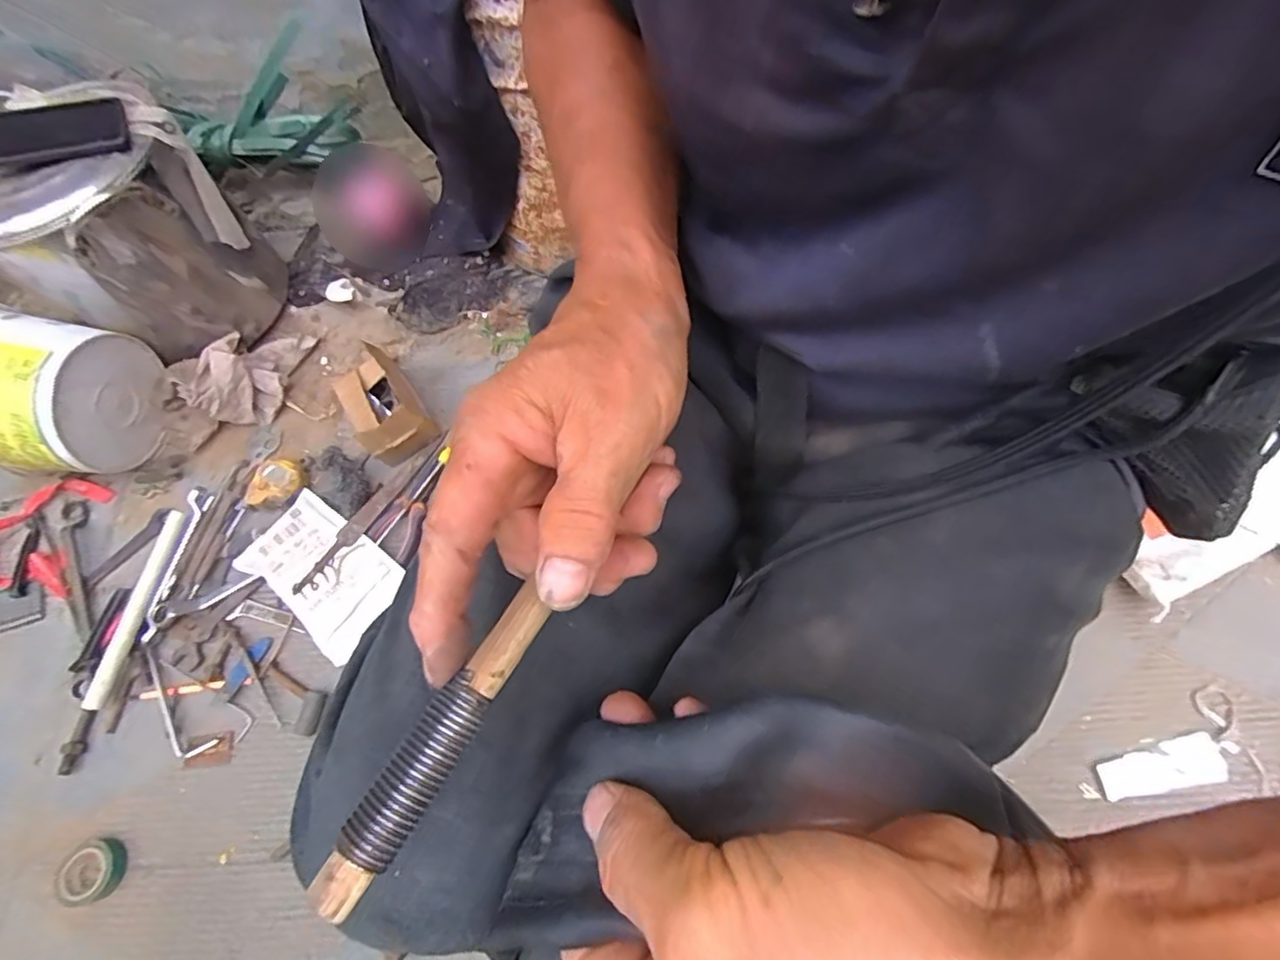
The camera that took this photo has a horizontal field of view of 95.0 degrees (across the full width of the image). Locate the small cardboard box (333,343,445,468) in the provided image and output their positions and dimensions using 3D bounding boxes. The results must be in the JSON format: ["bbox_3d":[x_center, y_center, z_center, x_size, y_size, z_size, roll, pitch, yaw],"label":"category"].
[{"bbox_3d":[-0.342,-0.100,0.780,0.094,0.074,0.142,-38,70,-13],"label":"small cardboard box"}]

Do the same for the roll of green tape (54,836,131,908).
[{"bbox_3d":[-0.547,0.392,0.586,0.053,0.017,0.055,-1,66,2],"label":"roll of green tape"}]

